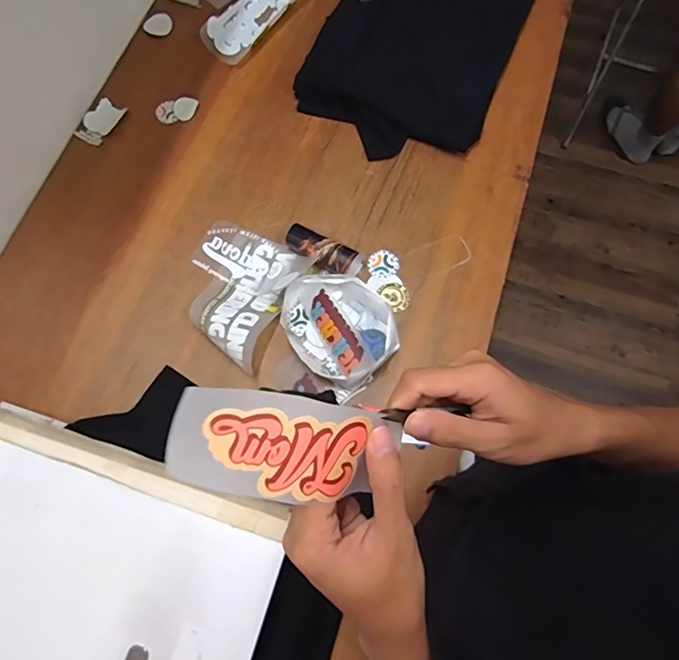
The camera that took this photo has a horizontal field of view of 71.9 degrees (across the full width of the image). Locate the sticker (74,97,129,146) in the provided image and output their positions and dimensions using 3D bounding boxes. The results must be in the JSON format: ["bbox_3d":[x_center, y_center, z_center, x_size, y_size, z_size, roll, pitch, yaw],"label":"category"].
[{"bbox_3d":[-0.496,-0.432,0.969,0.063,0.011,0.102,29,76,11],"label":"sticker"}]

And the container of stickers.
[{"bbox_3d":[-0.003,-0.008,0.786,0.159,0.052,0.195,-40,76,-10],"label":"container of stickers"}]

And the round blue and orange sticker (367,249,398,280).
[{"bbox_3d":[0.078,-0.118,0.846,0.055,0.004,0.055,-2,70,4],"label":"round blue and orange sticker"}]

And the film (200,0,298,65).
[{"bbox_3d":[-0.197,-0.706,1.043,0.119,0.023,0.254,38,78,12],"label":"film"}]

